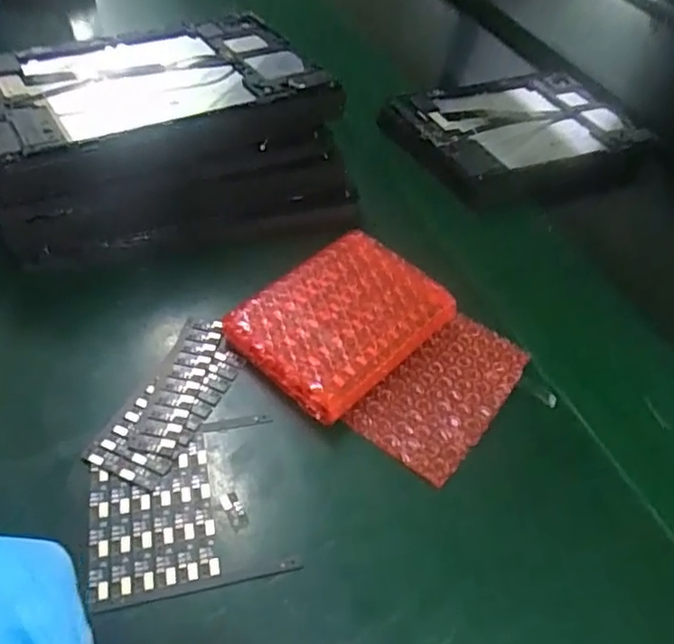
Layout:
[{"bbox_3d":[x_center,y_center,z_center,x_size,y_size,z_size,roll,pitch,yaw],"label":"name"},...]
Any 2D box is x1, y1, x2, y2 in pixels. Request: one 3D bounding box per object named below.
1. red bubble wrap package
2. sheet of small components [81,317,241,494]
[{"bbox_3d":[0.004,-0.002,0.374,0.089,0.029,0.119,37,52,22],"label":"red bubble wrap package"},{"bbox_3d":[-0.092,0.042,0.339,0.042,0.006,0.108,22,48,10],"label":"sheet of small components"}]

